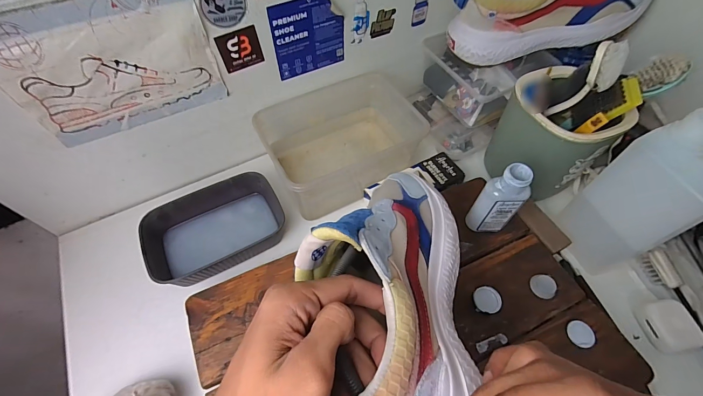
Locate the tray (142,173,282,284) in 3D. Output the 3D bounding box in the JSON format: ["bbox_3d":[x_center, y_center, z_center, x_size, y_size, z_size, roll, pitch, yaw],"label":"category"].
[{"bbox_3d":[-0.177,0.040,0.431,0.163,0.045,0.119,-23,60,-15],"label":"tray"}]

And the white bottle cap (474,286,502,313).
[{"bbox_3d":[0.150,0.113,0.362,0.028,0.008,0.028,0,57,0],"label":"white bottle cap"}]

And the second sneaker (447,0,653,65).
[{"bbox_3d":[0.287,-0.273,0.461,0.292,0.098,0.100,-6,57,-5],"label":"second sneaker"}]

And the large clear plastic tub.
[{"bbox_3d":[-0.013,-0.083,0.486,0.205,0.083,0.160,-25,60,-16],"label":"large clear plastic tub"}]

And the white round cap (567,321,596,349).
[{"bbox_3d":[0.244,0.144,0.348,0.026,0.004,0.027,0,57,0],"label":"white round cap"}]

